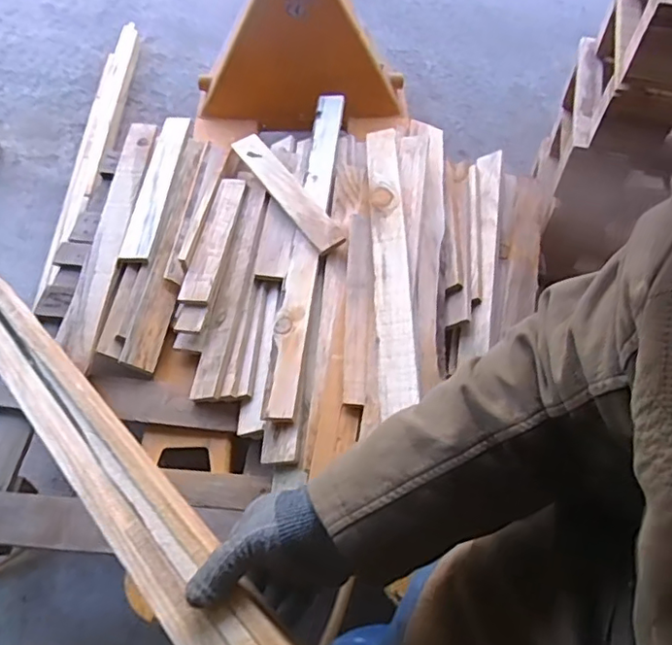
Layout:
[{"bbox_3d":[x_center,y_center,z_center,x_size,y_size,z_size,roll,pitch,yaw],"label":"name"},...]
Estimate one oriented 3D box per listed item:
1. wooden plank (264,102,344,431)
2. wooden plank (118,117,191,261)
[{"bbox_3d":[-0.055,-0.181,1.166,0.069,0.038,0.807,6,58,3],"label":"wooden plank"},{"bbox_3d":[-0.402,-0.306,1.280,0.070,0.029,0.437,4,58,2],"label":"wooden plank"}]

